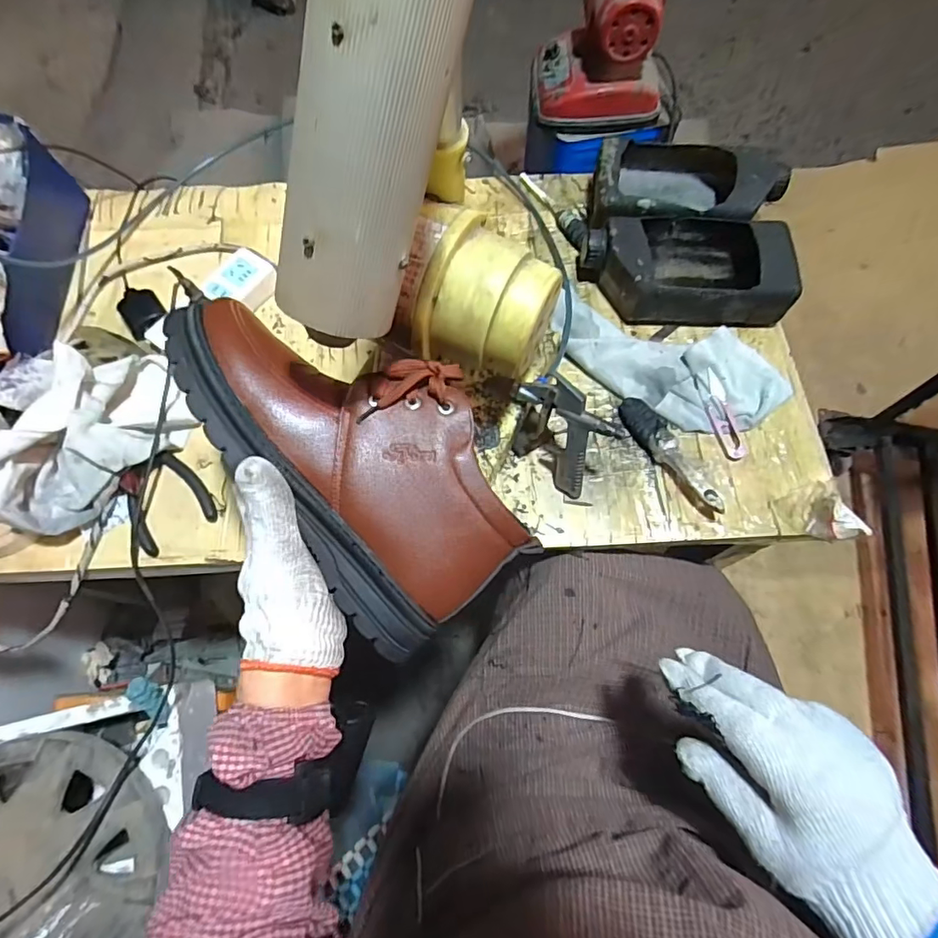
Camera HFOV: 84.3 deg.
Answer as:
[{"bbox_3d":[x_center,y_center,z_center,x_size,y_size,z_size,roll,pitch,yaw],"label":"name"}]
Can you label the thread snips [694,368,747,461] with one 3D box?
[{"bbox_3d":[0.275,-0.060,0.562,0.025,0.010,0.103,-12,71,-4],"label":"thread snips"}]

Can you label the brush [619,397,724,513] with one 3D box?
[{"bbox_3d":[0.211,-0.018,0.538,0.037,0.027,0.145,-29,73,-10],"label":"brush"}]

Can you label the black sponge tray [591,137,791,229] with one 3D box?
[{"bbox_3d":[0.264,-0.338,0.637,0.222,0.065,0.123,0,70,1],"label":"black sponge tray"}]

